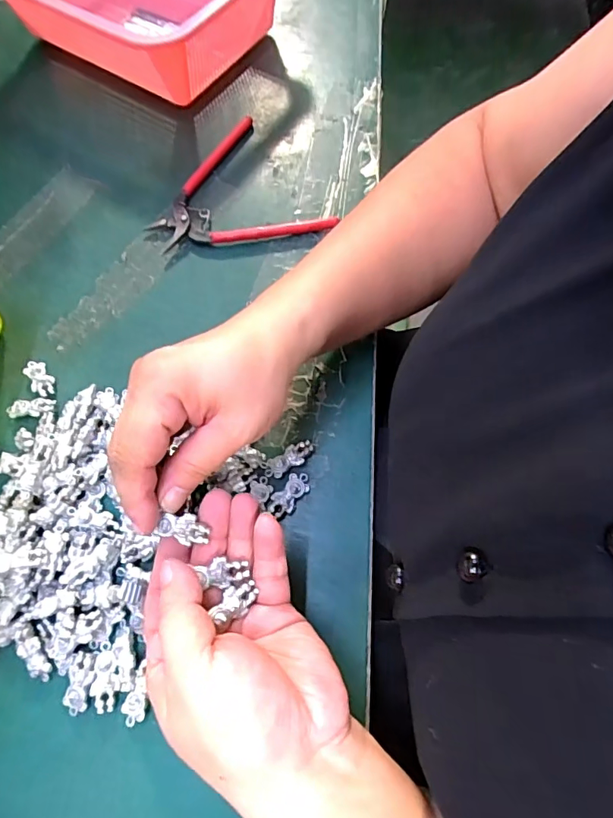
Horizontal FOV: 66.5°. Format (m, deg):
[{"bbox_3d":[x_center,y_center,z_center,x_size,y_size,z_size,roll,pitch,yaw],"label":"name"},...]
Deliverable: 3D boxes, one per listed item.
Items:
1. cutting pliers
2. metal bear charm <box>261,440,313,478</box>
[{"bbox_3d":[-0.066,-0.168,0.380,0.123,0.013,0.136,-32,70,-10],"label":"cutting pliers"},{"bbox_3d":[-0.011,0.032,0.297,0.035,0.006,0.014,-31,70,-9],"label":"metal bear charm"}]

